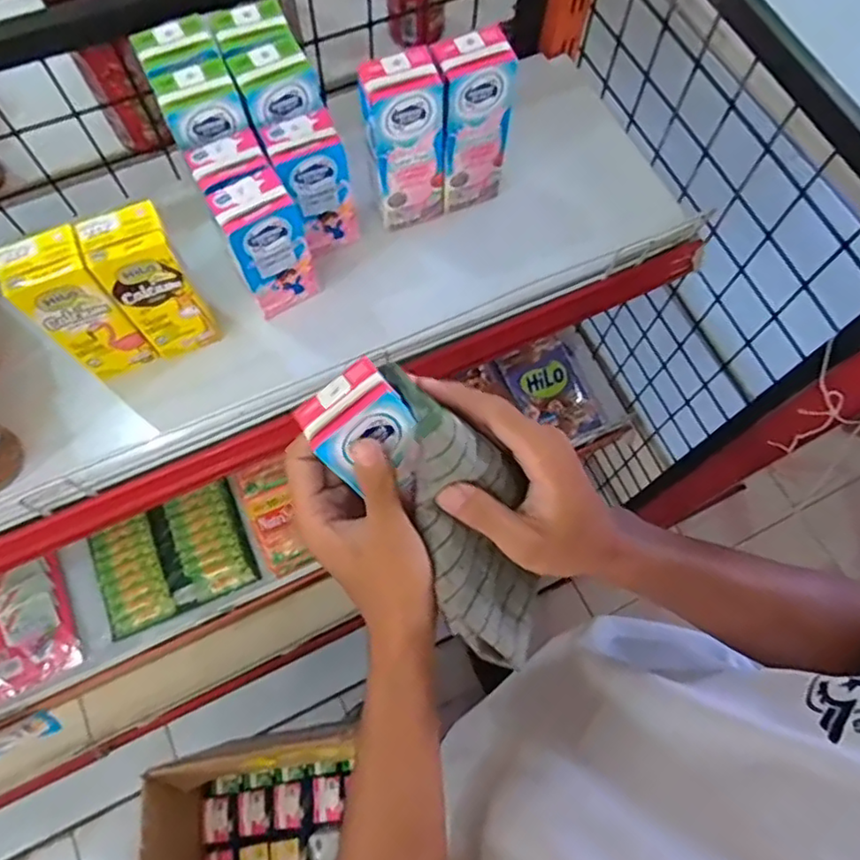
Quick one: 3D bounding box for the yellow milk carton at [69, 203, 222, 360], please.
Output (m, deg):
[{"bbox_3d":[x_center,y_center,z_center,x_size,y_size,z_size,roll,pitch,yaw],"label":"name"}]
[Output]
[{"bbox_3d":[-0.195,-0.101,0.447,0.051,0.115,0.042,-27,72,-10],"label":"yellow milk carton"}]

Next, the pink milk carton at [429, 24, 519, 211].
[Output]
[{"bbox_3d":[0.031,-0.235,0.490,0.053,0.140,0.035,-21,71,-8],"label":"pink milk carton"}]

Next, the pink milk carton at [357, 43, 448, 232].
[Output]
[{"bbox_3d":[-0.020,-0.215,0.479,0.057,0.136,0.035,-22,72,-9],"label":"pink milk carton"}]

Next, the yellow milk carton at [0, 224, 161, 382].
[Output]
[{"bbox_3d":[-0.241,-0.082,0.438,0.050,0.118,0.039,-27,72,-10],"label":"yellow milk carton"}]

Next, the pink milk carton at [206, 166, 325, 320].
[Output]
[{"bbox_3d":[-0.119,-0.136,0.462,0.054,0.101,0.042,-29,73,-11],"label":"pink milk carton"}]

